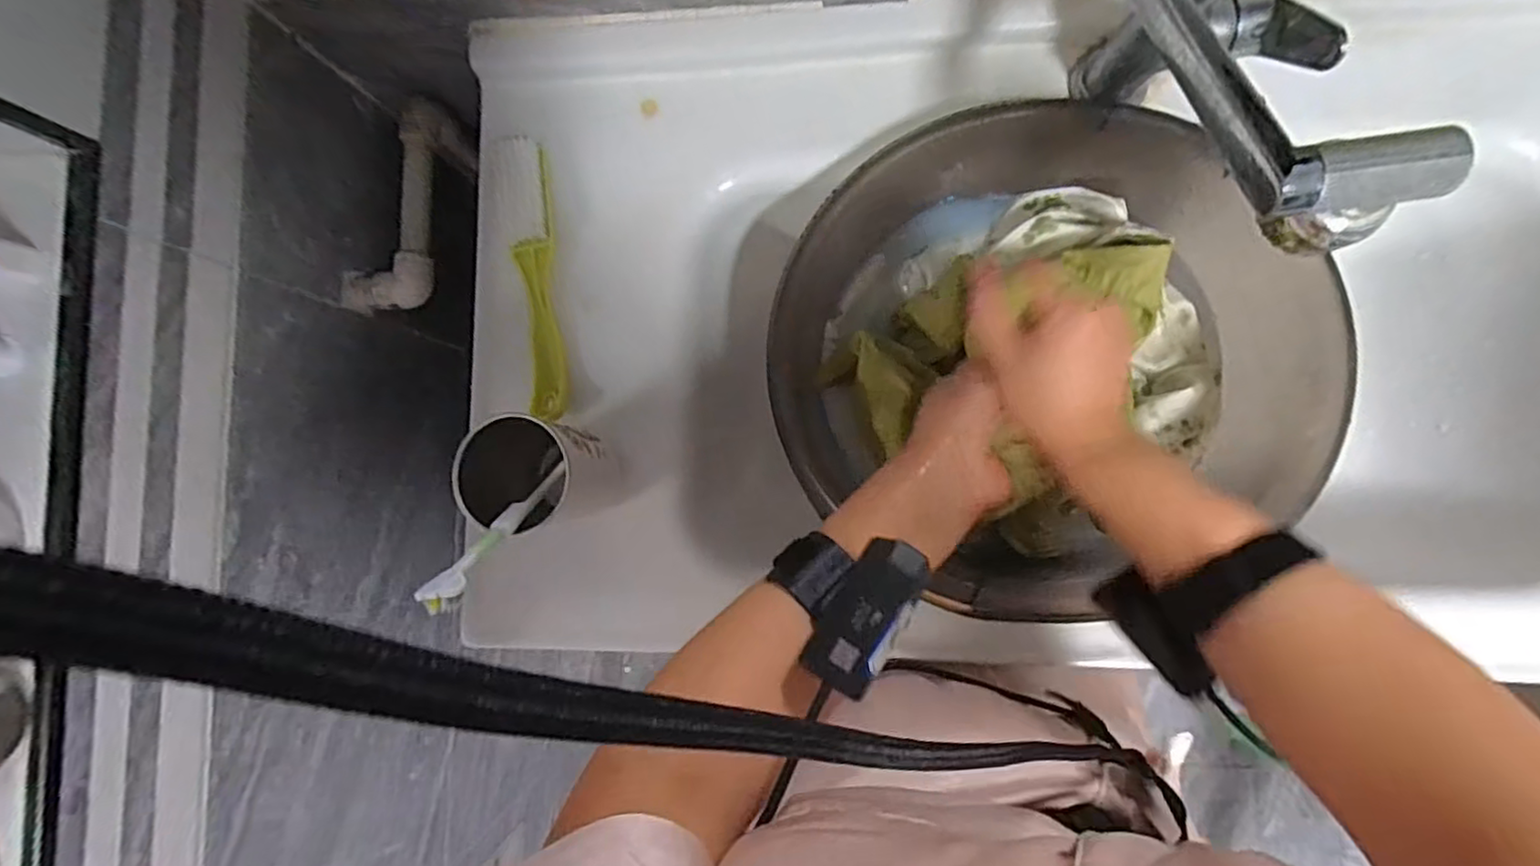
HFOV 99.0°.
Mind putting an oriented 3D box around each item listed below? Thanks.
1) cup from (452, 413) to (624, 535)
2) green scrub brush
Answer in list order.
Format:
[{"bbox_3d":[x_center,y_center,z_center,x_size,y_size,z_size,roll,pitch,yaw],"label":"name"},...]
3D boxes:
[{"bbox_3d":[-0.159,0.029,0.479,0.078,0.122,0.071,0,86,6],"label":"cup"},{"bbox_3d":[-0.198,-0.126,0.536,0.049,0.025,0.232,-7,86,5],"label":"green scrub brush"}]

